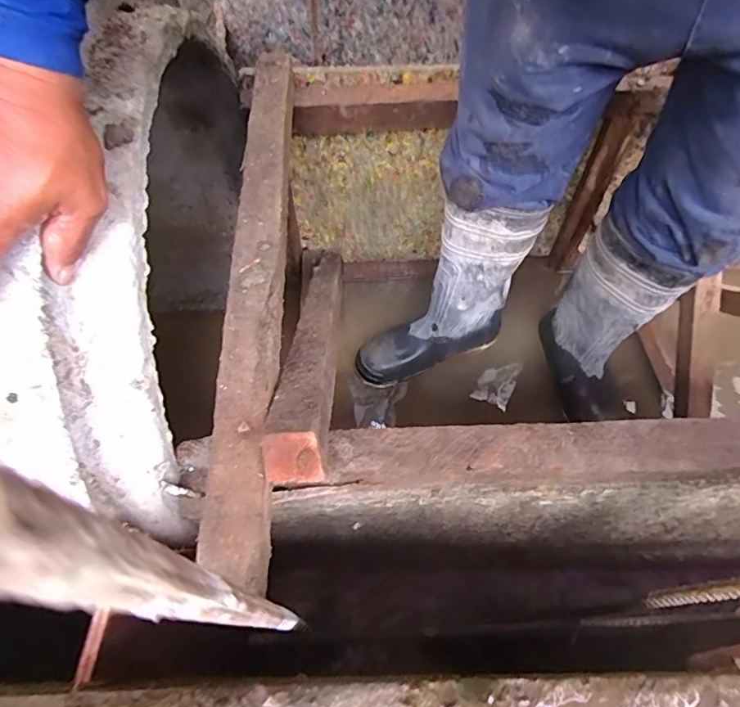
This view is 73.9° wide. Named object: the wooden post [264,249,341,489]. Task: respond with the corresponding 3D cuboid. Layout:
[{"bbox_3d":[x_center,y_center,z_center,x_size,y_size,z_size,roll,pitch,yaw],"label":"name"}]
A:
[{"bbox_3d":[-0.068,-0.048,0.639,0.057,0.039,0.621,-1,23,-3],"label":"wooden post"}]

